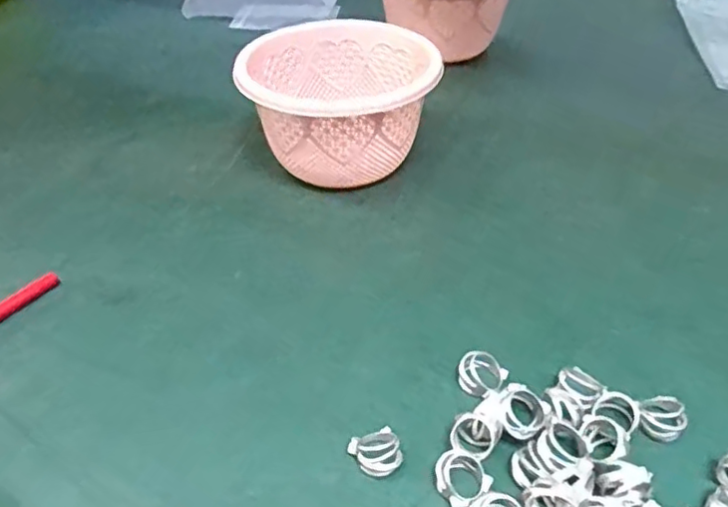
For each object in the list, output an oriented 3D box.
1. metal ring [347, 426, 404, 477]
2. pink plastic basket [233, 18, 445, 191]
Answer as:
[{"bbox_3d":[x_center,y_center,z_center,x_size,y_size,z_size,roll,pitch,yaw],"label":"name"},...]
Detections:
[{"bbox_3d":[0.006,0.097,0.310,0.023,0.014,0.020,-17,44,-15],"label":"metal ring"},{"bbox_3d":[-0.017,-0.115,0.505,0.146,0.088,0.137,4,42,7],"label":"pink plastic basket"}]

